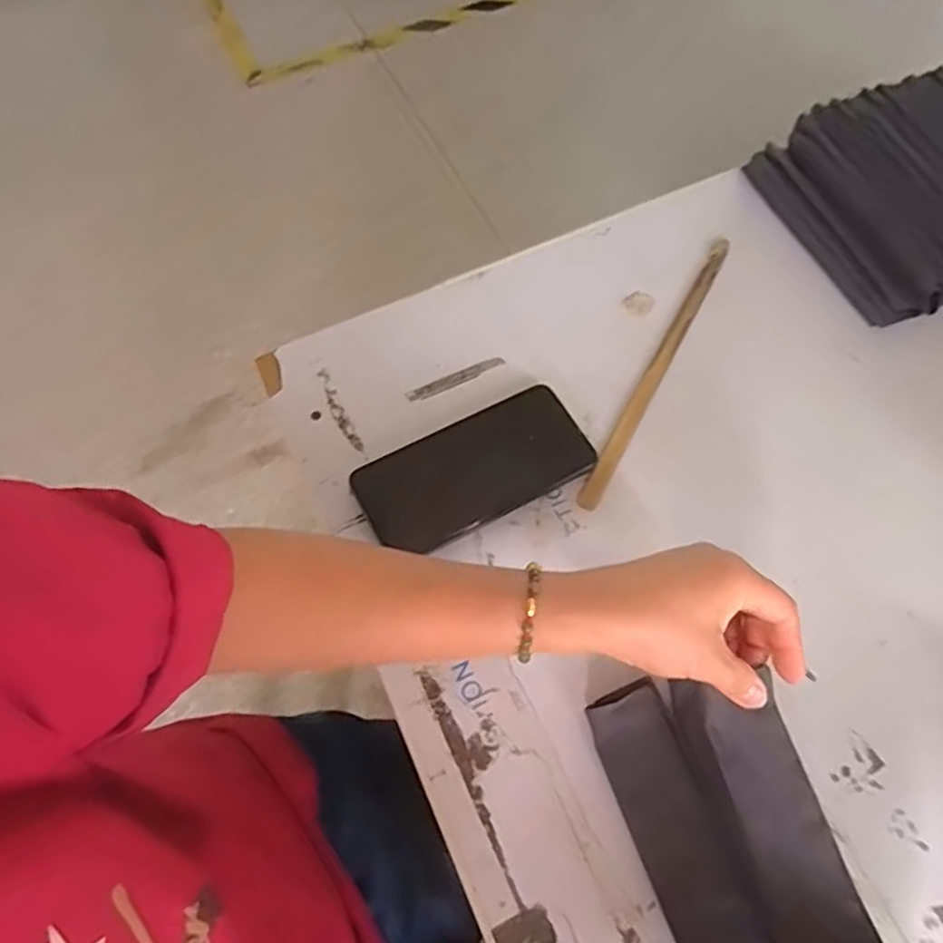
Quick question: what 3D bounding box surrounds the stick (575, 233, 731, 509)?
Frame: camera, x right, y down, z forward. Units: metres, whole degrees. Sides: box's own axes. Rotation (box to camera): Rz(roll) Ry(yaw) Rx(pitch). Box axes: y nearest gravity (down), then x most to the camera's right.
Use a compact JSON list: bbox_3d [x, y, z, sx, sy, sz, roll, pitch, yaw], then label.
[{"bbox_3d":[0.146,-0.082,0.520,0.016,0.009,0.263,27,68,13],"label":"stick"}]

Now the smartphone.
[{"bbox_3d":[0.003,-0.001,0.482,0.162,0.014,0.078,-28,68,-12],"label":"smartphone"}]

